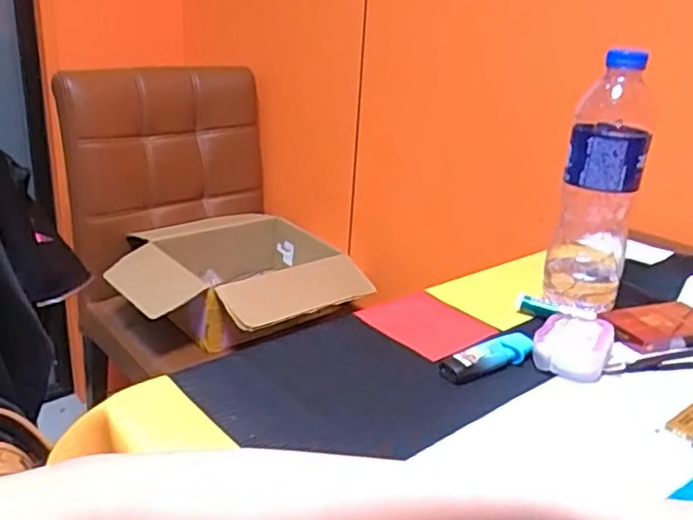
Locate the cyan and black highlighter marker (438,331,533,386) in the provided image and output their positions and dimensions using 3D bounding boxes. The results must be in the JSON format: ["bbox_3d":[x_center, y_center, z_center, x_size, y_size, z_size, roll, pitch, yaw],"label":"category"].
[{"bbox_3d":[0.108,0.074,0.504,0.083,0.015,0.025,-9,25,-29],"label":"cyan and black highlighter marker"}]

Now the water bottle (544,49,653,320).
[{"bbox_3d":[0.217,-0.061,0.572,0.061,0.218,0.062,12,23,20],"label":"water bottle"}]

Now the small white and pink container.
[{"bbox_3d":[0.174,0.065,0.510,0.054,0.027,0.056,14,24,23],"label":"small white and pink container"}]

